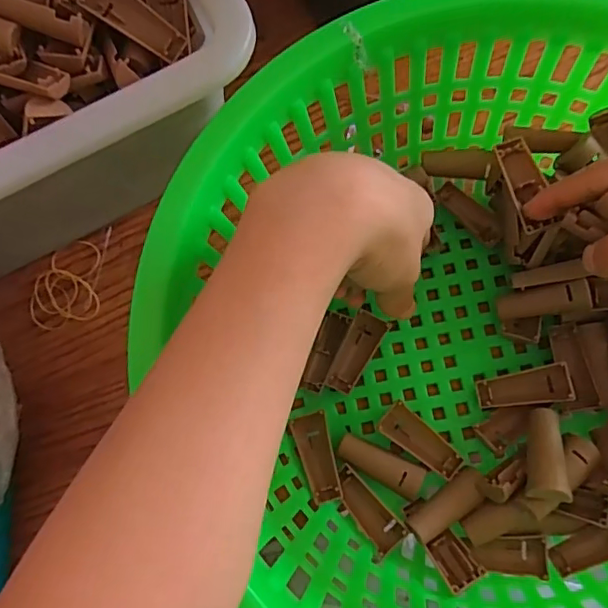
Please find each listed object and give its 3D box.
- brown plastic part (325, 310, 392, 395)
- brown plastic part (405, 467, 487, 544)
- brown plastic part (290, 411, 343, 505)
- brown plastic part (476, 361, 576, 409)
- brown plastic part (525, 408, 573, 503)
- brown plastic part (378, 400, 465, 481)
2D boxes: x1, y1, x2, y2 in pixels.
[{"bbox_3d":[0.032,0.030,0.336,0.020,0.011,0.049,26,77,8],"label":"brown plastic part"},{"bbox_3d":[0.079,0.109,0.304,0.048,0.012,0.019,-40,78,-9],"label":"brown plastic part"},{"bbox_3d":[0.009,0.087,0.320,0.020,0.012,0.049,-17,75,-4],"label":"brown plastic part"},{"bbox_3d":[0.125,0.047,0.317,0.050,0.011,0.020,-12,74,15],"label":"brown plastic part"},{"bbox_3d":[0.127,0.078,0.292,0.019,0.011,0.051,14,47,5],"label":"brown plastic part"},{"bbox_3d":[0.067,0.079,0.321,0.049,0.010,0.019,41,79,11],"label":"brown plastic part"}]

